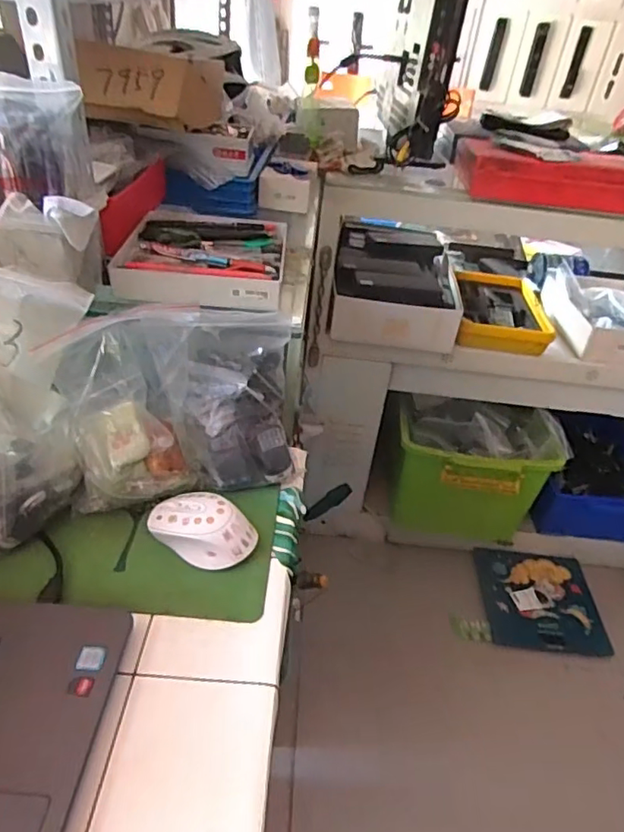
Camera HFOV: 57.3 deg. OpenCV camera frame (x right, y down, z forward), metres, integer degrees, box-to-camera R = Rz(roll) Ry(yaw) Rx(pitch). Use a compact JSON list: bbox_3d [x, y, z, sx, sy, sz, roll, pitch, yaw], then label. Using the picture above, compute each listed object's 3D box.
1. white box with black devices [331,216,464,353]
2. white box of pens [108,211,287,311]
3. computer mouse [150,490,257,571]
[{"bbox_3d":[0.184,-0.309,1.288,0.250,0.110,0.430,8,37,0],"label":"white box with black devices"},{"bbox_3d":[-0.118,-0.181,0.638,0.172,0.035,0.183,5,37,-4],"label":"white box of pens"},{"bbox_3d":[-0.099,0.100,0.520,0.096,0.034,0.056,24,40,20],"label":"computer mouse"}]

